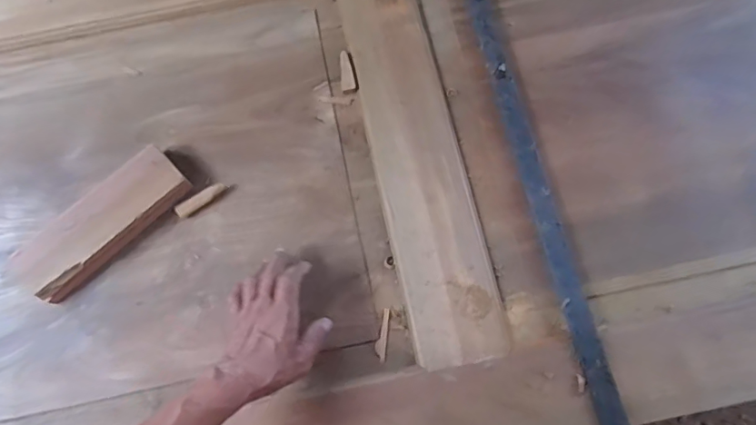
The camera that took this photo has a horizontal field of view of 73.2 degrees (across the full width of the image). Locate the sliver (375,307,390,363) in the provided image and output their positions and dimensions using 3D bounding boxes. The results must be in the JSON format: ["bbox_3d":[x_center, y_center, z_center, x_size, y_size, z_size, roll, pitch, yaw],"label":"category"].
[{"bbox_3d":[0.005,0.153,0.634,0.014,0.004,0.064,5,76,5],"label":"sliver"}]

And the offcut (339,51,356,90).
[{"bbox_3d":[-0.046,-0.207,0.742,0.020,0.004,0.065,-10,75,1],"label":"offcut"}]

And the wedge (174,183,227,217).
[{"bbox_3d":[-0.238,-0.018,0.682,0.070,0.014,0.014,-37,76,-6],"label":"wedge"}]

